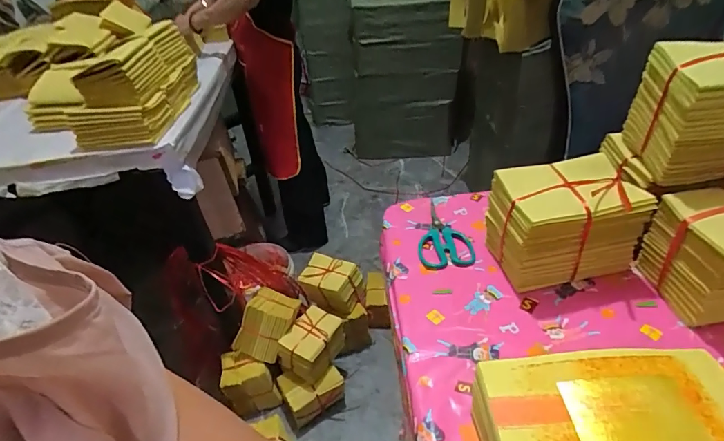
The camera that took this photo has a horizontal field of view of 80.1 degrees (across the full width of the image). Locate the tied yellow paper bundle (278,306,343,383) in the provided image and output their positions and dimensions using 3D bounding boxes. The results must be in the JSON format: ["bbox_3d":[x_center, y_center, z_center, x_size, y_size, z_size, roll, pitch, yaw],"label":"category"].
[{"bbox_3d":[-0.139,0.366,1.268,0.139,0.119,0.173,23,47,33],"label":"tied yellow paper bundle"}]

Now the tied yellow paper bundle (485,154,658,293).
[{"bbox_3d":[0.275,0.004,0.595,0.169,0.139,0.115,-10,38,-4],"label":"tied yellow paper bundle"}]

